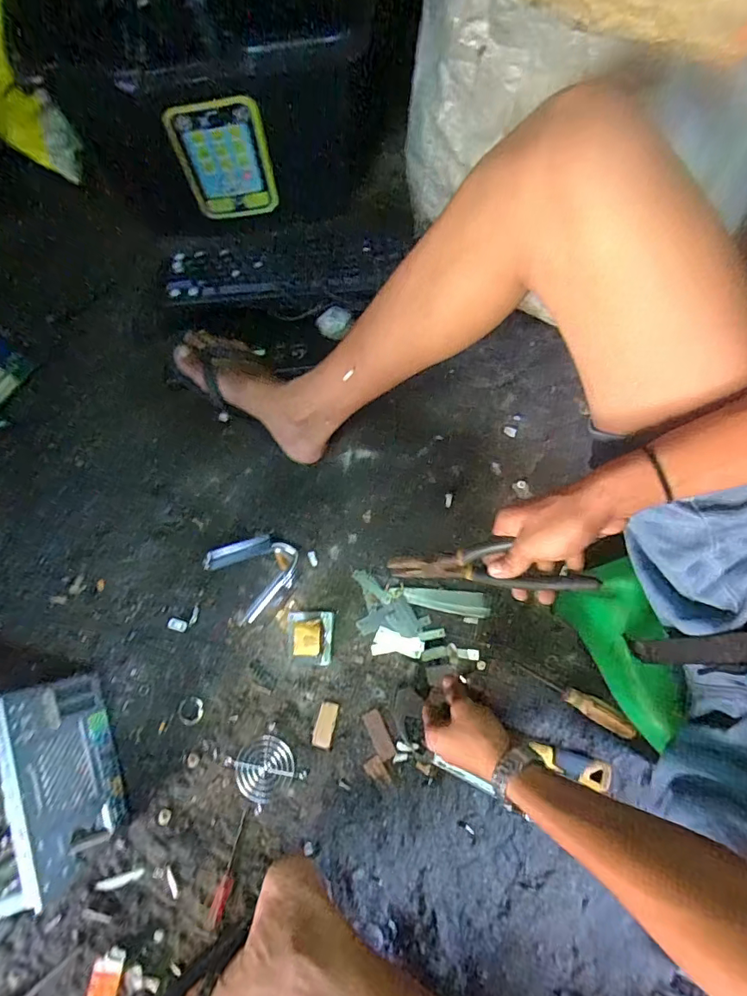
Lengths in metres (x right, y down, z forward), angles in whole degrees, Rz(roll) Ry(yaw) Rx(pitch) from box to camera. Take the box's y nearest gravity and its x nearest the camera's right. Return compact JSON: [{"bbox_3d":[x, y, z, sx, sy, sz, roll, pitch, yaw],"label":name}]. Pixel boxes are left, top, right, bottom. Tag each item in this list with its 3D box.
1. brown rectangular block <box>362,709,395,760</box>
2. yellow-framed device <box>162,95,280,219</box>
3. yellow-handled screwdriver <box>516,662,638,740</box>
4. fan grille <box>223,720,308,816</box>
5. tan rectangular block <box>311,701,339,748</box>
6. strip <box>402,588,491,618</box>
[{"bbox_3d":[0.007,0.302,0.622,0.023,0.004,0.058,-24,76,-6],"label":"brown rectangular block"},{"bbox_3d":[-0.207,-0.473,0.693,0.123,0.171,0.022,-13,73,-4],"label":"yellow-framed device"},{"bbox_3d":[0.256,0.251,0.619,0.153,0.026,0.024,34,77,9],"label":"yellow-handled screwdriver"},{"bbox_3d":[-0.137,0.339,0.610,0.078,0.004,0.074,-35,77,-9],"label":"fan grille"},{"bbox_3d":[-0.061,0.287,0.617,0.024,0.004,0.052,12,75,4],"label":"tan rectangular block"},{"bbox_3d":[0.100,0.139,0.667,0.117,0.004,0.033,9,75,3],"label":"strip"}]

